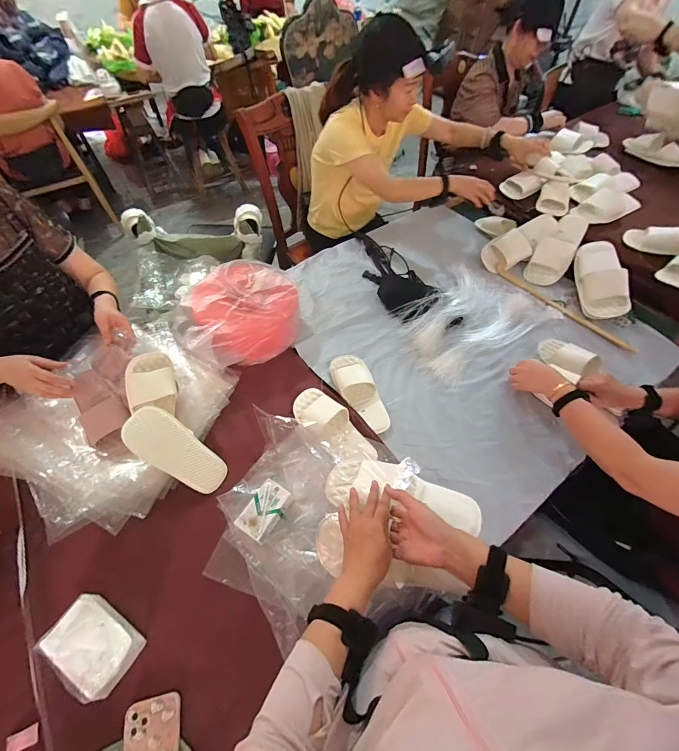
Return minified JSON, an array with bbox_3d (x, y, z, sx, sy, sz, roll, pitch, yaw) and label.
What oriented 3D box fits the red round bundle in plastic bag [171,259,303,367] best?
[{"bbox_3d":[-0.257,-0.165,0.917,0.267,0.131,0.348,36,64,21],"label":"red round bundle in plastic bag"}]

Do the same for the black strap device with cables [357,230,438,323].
[{"bbox_3d":[0.162,-0.346,1.088,0.152,0.056,0.438,-19,59,-13],"label":"black strap device with cables"}]

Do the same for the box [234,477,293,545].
[{"bbox_3d":[-0.153,0.278,0.691,0.066,0.039,0.108,28,61,17],"label":"box"}]

